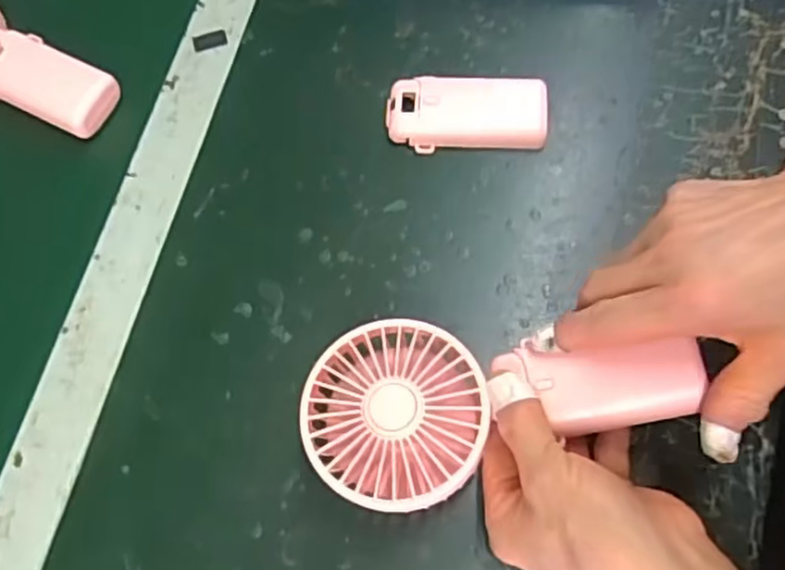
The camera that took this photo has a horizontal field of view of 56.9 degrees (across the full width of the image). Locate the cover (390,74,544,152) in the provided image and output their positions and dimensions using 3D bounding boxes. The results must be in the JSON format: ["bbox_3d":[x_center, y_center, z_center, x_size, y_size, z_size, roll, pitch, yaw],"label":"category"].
[{"bbox_3d":[0.045,-0.104,0.436,0.092,0.017,0.045,1,73,-2],"label":"cover"}]

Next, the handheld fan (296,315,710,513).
[{"bbox_3d":[0.048,0.054,0.337,0.175,0.036,0.084,-7,73,10],"label":"handheld fan"}]

